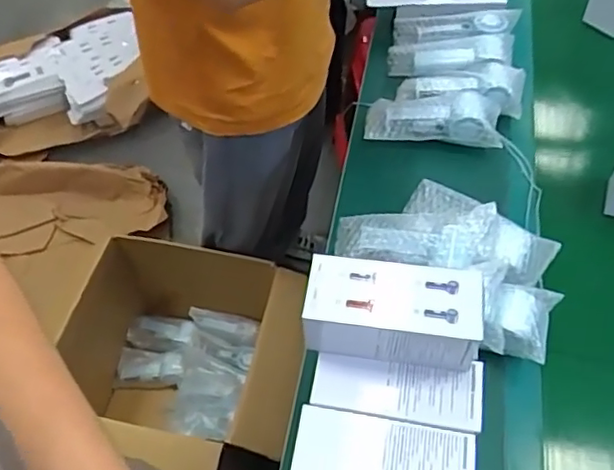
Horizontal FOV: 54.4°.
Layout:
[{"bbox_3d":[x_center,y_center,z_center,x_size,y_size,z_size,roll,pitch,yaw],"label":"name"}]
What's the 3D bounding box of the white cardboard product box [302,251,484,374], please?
[{"bbox_3d":[0.081,0.077,0.583,0.160,0.075,0.070,6,55,5],"label":"white cardboard product box"}]

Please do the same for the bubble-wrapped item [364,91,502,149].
[{"bbox_3d":[0.201,-0.192,0.962,0.204,0.051,0.099,7,55,6],"label":"bubble-wrapped item"}]

